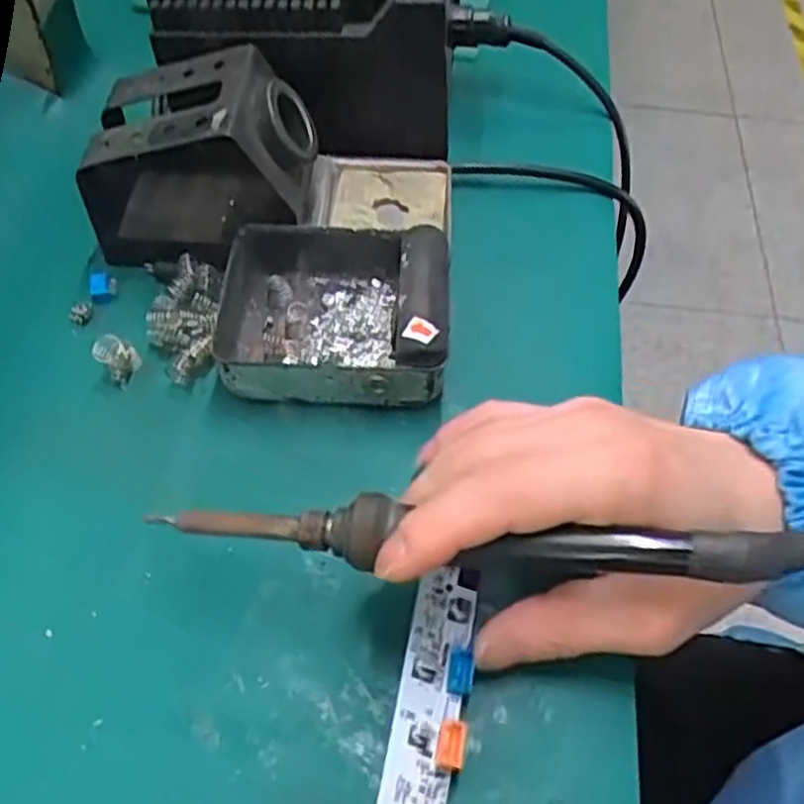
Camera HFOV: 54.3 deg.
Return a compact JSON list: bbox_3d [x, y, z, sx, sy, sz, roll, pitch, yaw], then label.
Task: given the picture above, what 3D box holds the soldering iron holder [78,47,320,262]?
[{"bbox_3d":[-0.091,-0.110,0.355,0.096,0.071,0.071,-2,54,-3],"label":"soldering iron holder"}]

